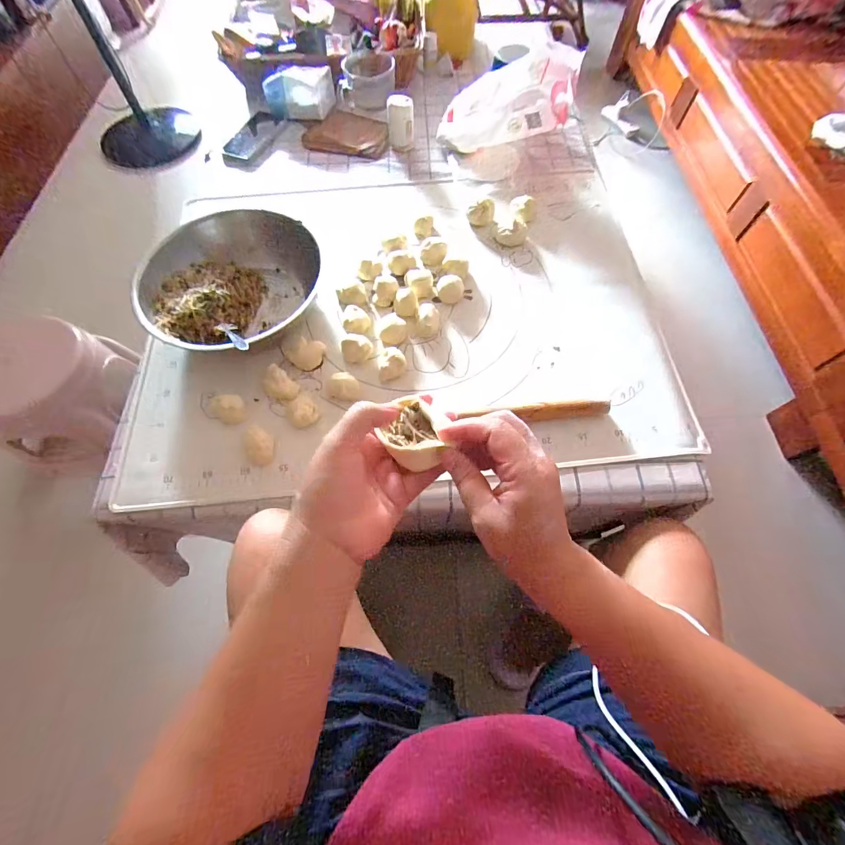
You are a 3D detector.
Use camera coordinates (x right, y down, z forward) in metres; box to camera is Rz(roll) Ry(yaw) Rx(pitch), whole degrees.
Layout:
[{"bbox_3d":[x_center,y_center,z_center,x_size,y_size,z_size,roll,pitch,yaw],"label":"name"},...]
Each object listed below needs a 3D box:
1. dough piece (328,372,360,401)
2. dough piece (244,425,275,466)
[{"bbox_3d":[-0.112,-0.051,0.550,0.045,0.030,0.035,-2,65,-1],"label":"dough piece"},{"bbox_3d":[-0.211,0.030,0.507,0.031,0.021,0.048,-7,65,-3],"label":"dough piece"}]

